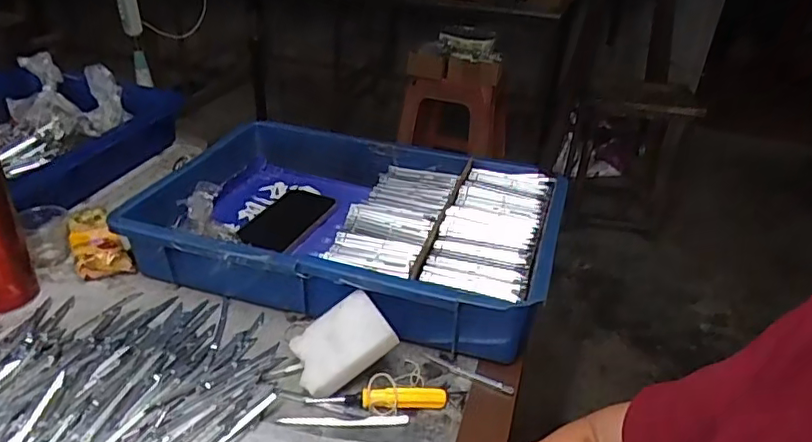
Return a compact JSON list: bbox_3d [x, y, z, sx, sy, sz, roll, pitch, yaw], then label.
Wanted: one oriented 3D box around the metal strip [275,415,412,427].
[{"bbox_3d":[-0.051,0.163,0.481,0.104,0.004,0.009,0,50,-2],"label":"metal strip"}]

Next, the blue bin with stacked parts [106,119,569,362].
[{"bbox_3d":[-0.060,0.005,0.666,0.436,0.096,0.277,12,31,14],"label":"blue bin with stacked parts"}]

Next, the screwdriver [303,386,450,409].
[{"bbox_3d":[-0.024,0.148,0.492,0.114,0.019,0.013,2,30,-4],"label":"screwdriver"}]

